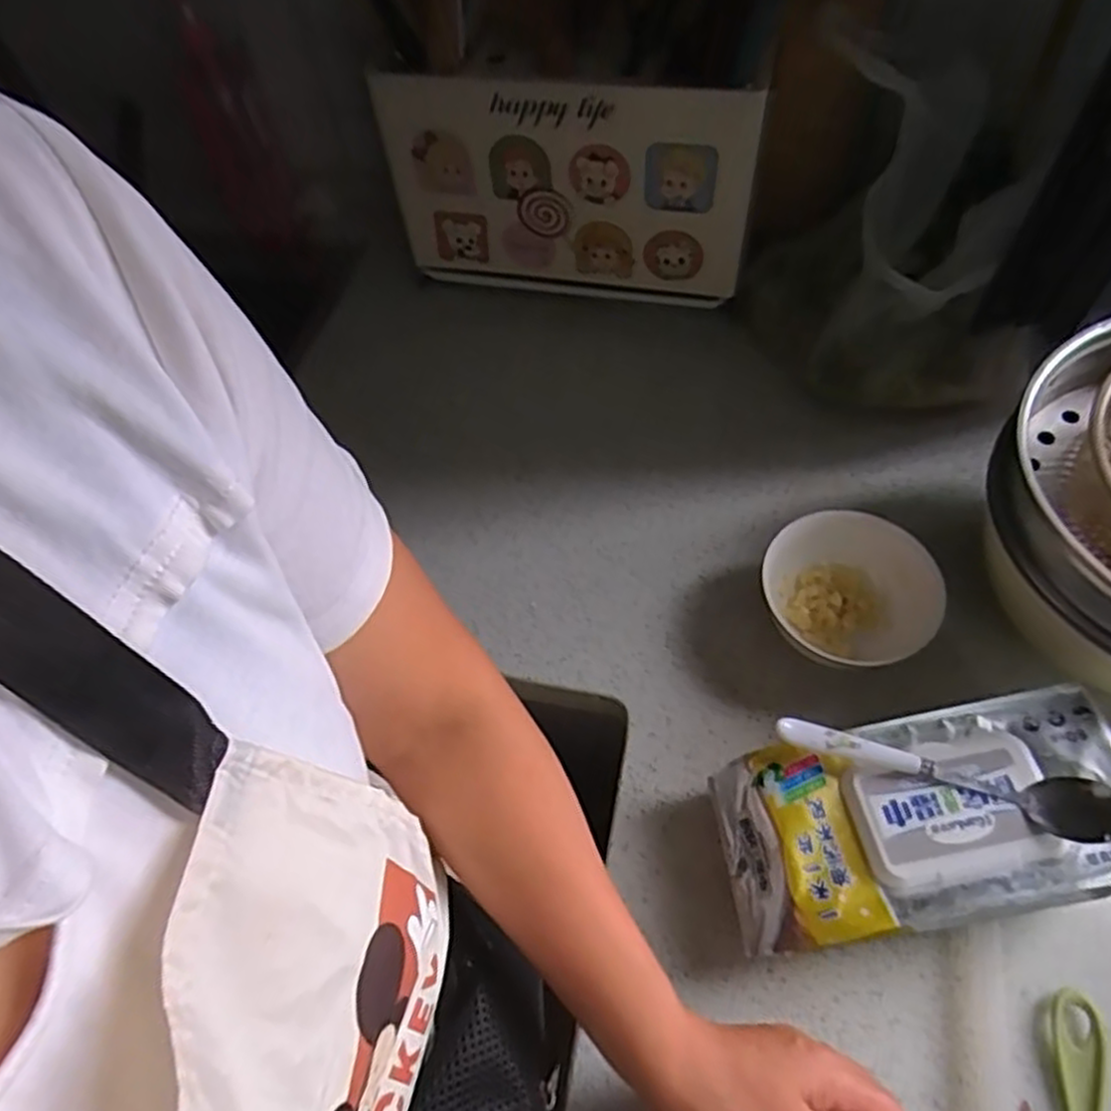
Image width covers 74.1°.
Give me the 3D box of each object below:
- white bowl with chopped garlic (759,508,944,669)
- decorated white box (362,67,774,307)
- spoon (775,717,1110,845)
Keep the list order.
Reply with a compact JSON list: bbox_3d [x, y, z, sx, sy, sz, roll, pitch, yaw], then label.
[{"bbox_3d":[0.224,0.029,0.564,0.114,0.062,0.115,-2,58,4],"label":"white bowl with chopped garlic"},{"bbox_3d":[0.009,-0.334,0.697,0.332,0.217,0.034,11,61,12],"label":"decorated white box"},{"bbox_3d":[0.220,0.127,0.422,0.178,0.027,0.034,11,60,11],"label":"spoon"}]

